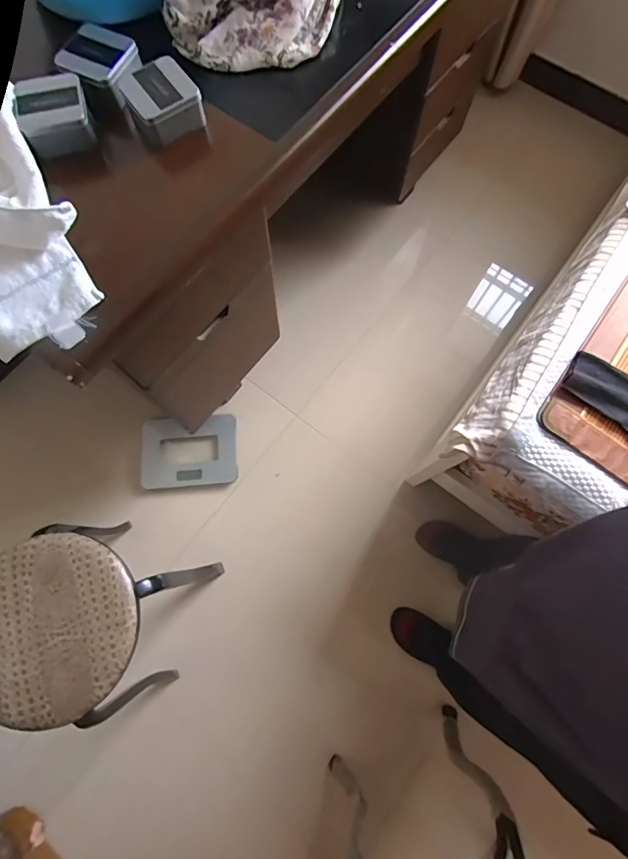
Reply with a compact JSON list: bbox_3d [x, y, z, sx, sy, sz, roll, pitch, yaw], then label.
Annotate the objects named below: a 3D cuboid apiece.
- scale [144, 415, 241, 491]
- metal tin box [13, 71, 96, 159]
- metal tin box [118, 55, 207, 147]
[{"bbox_3d":[-0.360,0.066,1.244,0.265,0.033,0.202,-4,86,-14],"label":"scale"},{"bbox_3d":[-0.349,-0.429,0.579,0.085,0.043,0.093,-17,75,-5],"label":"metal tin box"},{"bbox_3d":[-0.208,-0.451,0.589,0.095,0.050,0.091,-29,76,-8],"label":"metal tin box"}]

